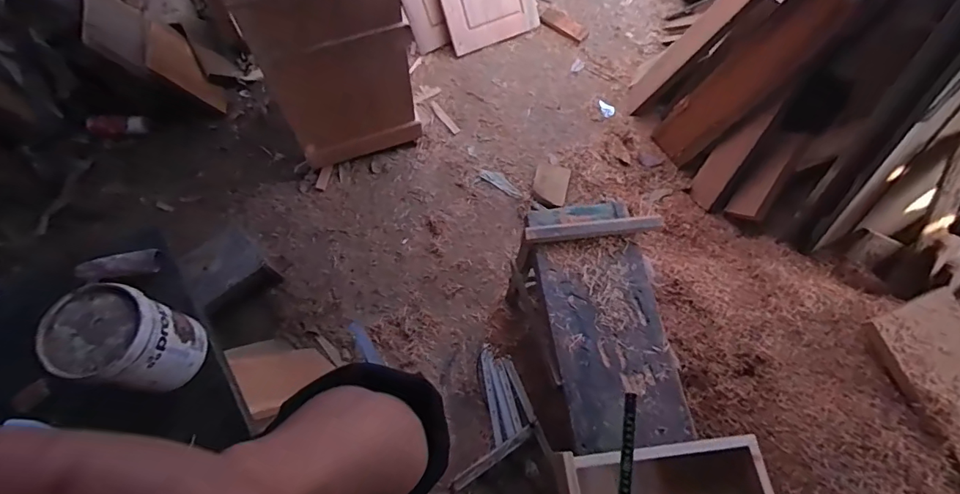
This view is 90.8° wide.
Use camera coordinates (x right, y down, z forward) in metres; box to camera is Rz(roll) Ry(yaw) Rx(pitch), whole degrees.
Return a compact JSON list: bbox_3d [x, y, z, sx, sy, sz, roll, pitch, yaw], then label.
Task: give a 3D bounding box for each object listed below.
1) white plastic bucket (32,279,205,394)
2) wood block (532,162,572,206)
[{"bbox_3d":[-0.442,0.122,0.603,0.110,0.146,0.107,12,63,6],"label":"white plastic bucket"},{"bbox_3d":[0.270,-0.238,1.790,0.126,0.023,0.184,13,64,6],"label":"wood block"}]

